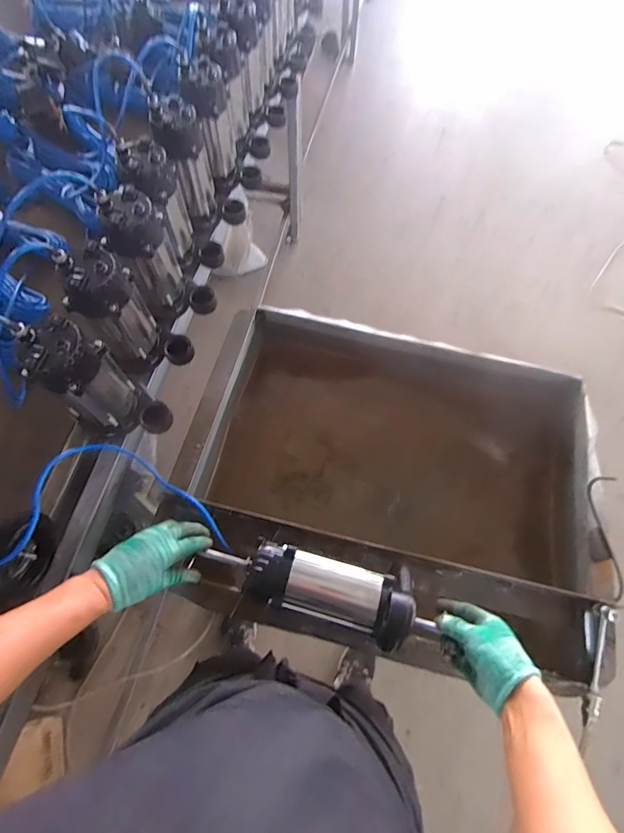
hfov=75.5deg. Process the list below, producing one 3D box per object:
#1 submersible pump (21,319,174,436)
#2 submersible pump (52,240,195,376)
[{"bbox_3d":[-0.347,-0.052,0.655,0.165,0.234,0.105,-2,67,-1],"label":"submersible pump"},{"bbox_3d":[-0.320,-0.165,0.706,0.124,0.234,0.128,40,72,15],"label":"submersible pump"}]

